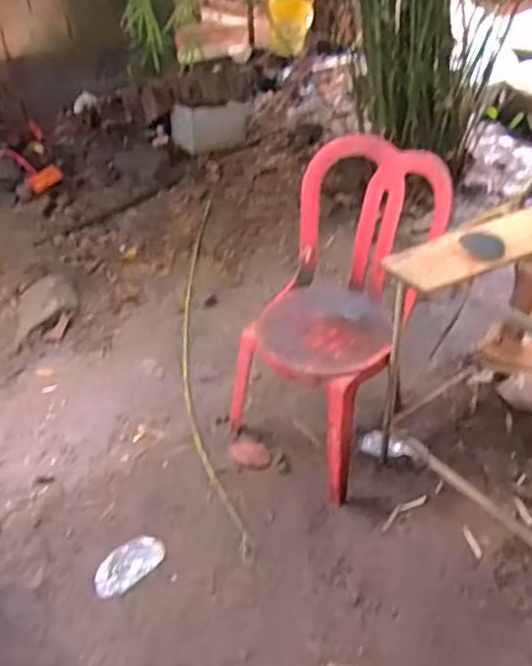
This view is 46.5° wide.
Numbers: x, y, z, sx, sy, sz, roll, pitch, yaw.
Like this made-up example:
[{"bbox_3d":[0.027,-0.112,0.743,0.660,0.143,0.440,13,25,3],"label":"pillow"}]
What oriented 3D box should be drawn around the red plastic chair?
[{"bbox_3d":[0.205,-0.064,1.802,0.471,0.810,0.494,29,47,33],"label":"red plastic chair"}]

